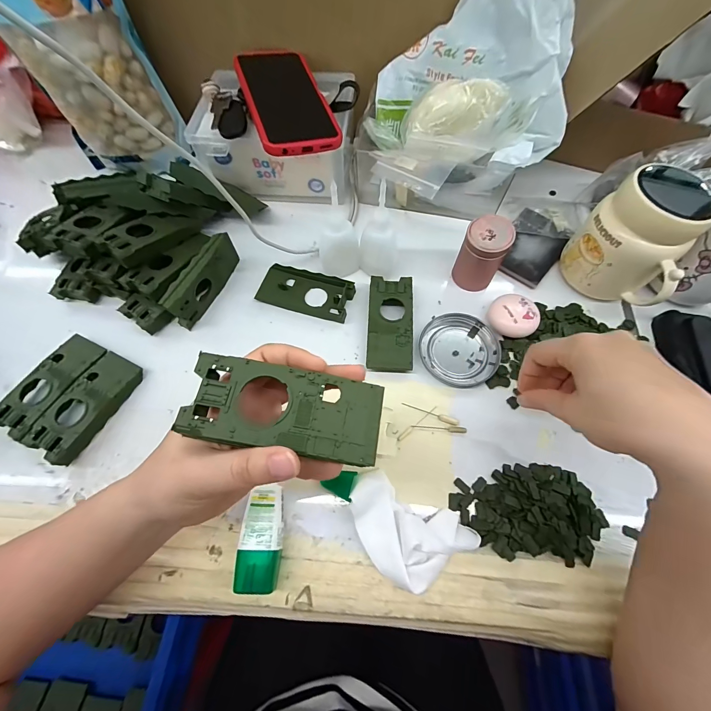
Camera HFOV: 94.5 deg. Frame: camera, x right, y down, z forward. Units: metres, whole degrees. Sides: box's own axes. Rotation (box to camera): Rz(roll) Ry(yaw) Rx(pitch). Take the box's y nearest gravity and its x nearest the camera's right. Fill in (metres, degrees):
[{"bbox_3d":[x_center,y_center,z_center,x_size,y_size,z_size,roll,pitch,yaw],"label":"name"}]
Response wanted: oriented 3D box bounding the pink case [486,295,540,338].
[{"bbox_3d":[0.163,-0.040,0.341,0.048,0.024,0.041,42,73,18],"label":"pink case"}]

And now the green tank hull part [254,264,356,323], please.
[{"bbox_3d":[-0.056,-0.072,0.366,0.104,0.019,0.044,16,67,9],"label":"green tank hull part"}]

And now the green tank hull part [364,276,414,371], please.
[{"bbox_3d":[0.037,-0.034,0.344,0.046,0.020,0.102,3,65,3],"label":"green tank hull part"}]

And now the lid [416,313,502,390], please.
[{"bbox_3d":[0.107,-0.007,0.338,0.078,0.006,0.079,-1,65,2],"label":"lid"}]

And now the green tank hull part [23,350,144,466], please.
[{"bbox_3d":[-0.258,0.047,0.318,0.046,0.021,0.103,24,68,12],"label":"green tank hull part"}]

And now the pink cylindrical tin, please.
[{"bbox_3d":[0.130,-0.103,0.343,0.044,0.069,0.041,-1,65,2],"label":"pink cylindrical tin"}]

